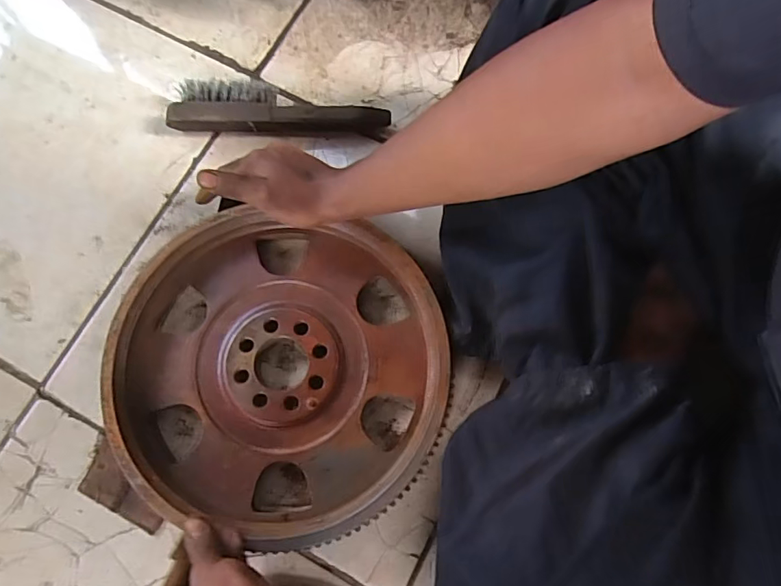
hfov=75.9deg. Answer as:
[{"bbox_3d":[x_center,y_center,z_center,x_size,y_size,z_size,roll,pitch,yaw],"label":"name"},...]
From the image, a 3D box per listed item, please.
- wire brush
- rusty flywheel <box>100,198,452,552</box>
[{"bbox_3d":[-0.119,-0.200,0.541,0.229,0.037,0.047,0,76,0],"label":"wire brush"},{"bbox_3d":[-0.103,0.069,0.467,0.299,0.040,0.284,6,74,1],"label":"rusty flywheel"}]

